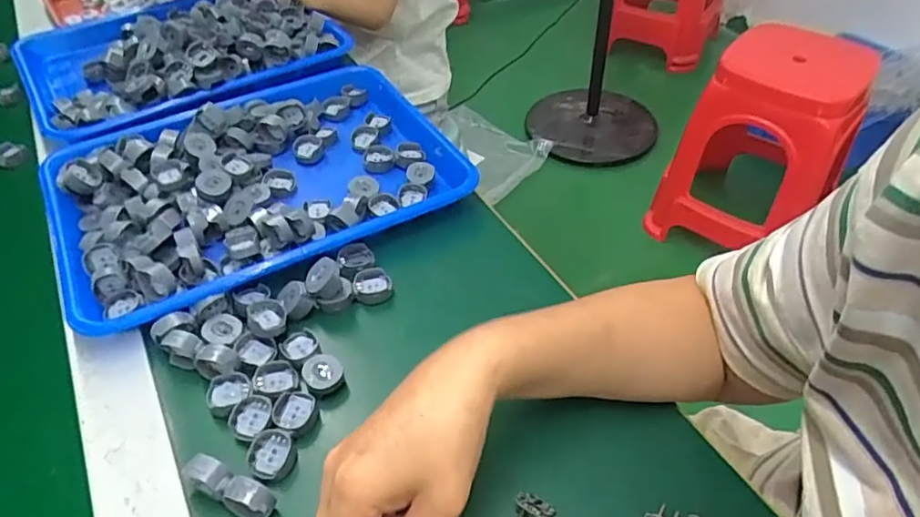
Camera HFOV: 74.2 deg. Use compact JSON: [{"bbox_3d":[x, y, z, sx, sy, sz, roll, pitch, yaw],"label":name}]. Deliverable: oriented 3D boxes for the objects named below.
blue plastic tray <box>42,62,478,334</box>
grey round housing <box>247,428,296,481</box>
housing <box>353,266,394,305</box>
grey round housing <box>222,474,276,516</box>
[{"bbox_3d":[-0.183,-0.084,0.547,0.326,0.045,0.255,-24,51,-18],"label":"blue plastic tray"},{"bbox_3d":[-0.115,0.123,0.376,0.029,0.015,0.028,-1,48,2],"label":"grey round housing"},{"bbox_3d":[-0.068,0.022,0.477,0.029,0.014,0.032,-7,48,-3],"label":"housing"},{"bbox_3d":[-0.120,0.138,0.347,0.029,0.028,0.016,16,51,17],"label":"grey round housing"}]

